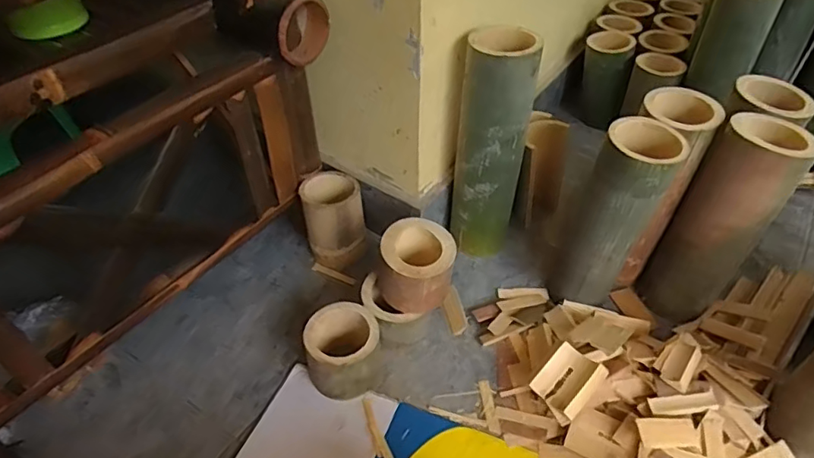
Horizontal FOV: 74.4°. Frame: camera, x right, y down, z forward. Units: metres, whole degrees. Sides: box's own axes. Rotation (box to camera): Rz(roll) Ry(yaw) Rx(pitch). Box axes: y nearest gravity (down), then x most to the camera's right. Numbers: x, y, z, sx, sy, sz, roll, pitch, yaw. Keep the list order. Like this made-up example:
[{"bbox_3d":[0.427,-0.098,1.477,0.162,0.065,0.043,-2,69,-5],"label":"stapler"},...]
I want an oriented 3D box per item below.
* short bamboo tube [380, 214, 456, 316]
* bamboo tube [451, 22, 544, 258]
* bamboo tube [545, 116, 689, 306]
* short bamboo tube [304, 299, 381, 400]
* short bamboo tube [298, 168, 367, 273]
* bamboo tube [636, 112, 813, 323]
[{"bbox_3d":[0.010,0.046,0.670,0.093,0.075,0.092,-2,45,-2],"label":"short bamboo tube"},{"bbox_3d":[0.116,-0.109,0.751,0.095,0.315,0.098,10,46,10],"label":"bamboo tube"},{"bbox_3d":[0.253,-0.005,0.675,0.096,0.266,0.082,24,50,22],"label":"bamboo tube"},{"bbox_3d":[-0.077,0.152,0.654,0.087,0.077,0.093,0,45,0],"label":"short bamboo tube"},{"bbox_3d":[-0.108,-0.012,0.802,0.084,0.118,0.092,-10,46,-9],"label":"short bamboo tube"},{"bbox_3d":[0.387,-0.002,0.671,0.098,0.269,0.096,32,54,28],"label":"bamboo tube"}]

